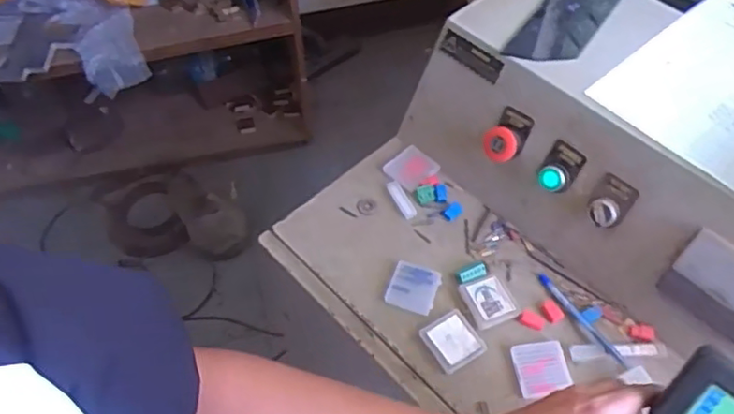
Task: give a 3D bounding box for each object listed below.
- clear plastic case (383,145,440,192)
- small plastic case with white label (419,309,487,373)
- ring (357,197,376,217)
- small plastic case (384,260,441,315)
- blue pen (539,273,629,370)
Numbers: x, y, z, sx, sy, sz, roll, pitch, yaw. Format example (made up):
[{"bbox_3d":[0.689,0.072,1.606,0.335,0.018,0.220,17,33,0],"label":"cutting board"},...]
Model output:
[{"bbox_3d":[0.055,-0.050,0.783,0.053,0.011,0.056,-32,60,-19],"label":"clear plastic case"},{"bbox_3d":[0.091,0.141,0.651,0.052,0.008,0.056,-27,58,-17],"label":"small plastic case with white label"},{"bbox_3d":[0.000,0.000,0.758,0.023,0.007,0.024,-1,55,1],"label":"ring"},{"bbox_3d":[0.052,0.089,0.688,0.053,0.014,0.053,17,57,13],"label":"small plastic case"},{"bbox_3d":[0.232,0.121,0.665,0.011,0.006,0.129,-29,59,-18],"label":"blue pen"}]

